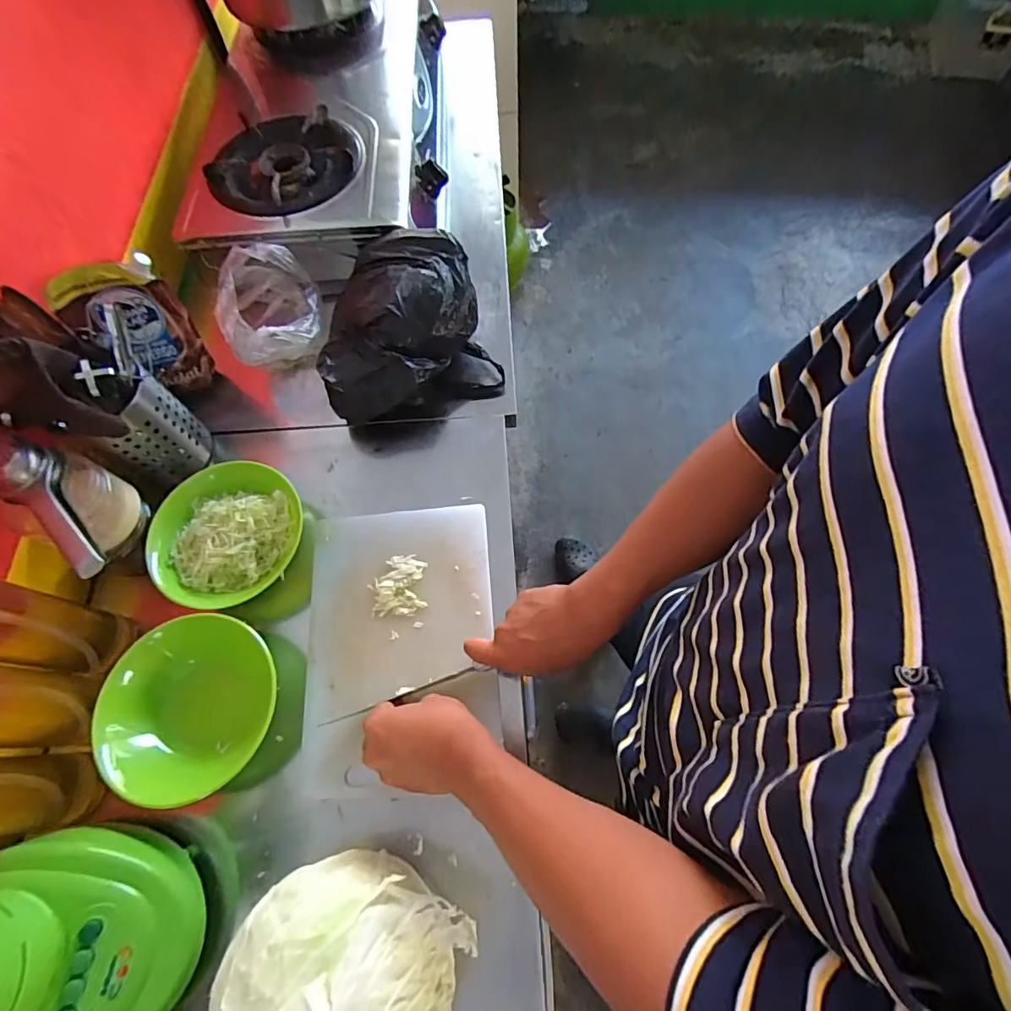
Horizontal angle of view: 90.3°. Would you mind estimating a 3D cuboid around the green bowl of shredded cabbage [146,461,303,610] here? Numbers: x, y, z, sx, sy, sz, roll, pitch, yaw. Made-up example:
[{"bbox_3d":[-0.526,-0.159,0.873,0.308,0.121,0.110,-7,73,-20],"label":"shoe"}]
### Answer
[{"bbox_3d":[-0.319,0.030,0.578,0.163,0.060,0.133,-42,71,-15],"label":"green bowl of shredded cabbage"}]

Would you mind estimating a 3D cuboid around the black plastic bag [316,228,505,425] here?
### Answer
[{"bbox_3d":[-0.141,-0.231,0.665,0.216,0.119,0.204,-22,67,-7],"label":"black plastic bag"}]

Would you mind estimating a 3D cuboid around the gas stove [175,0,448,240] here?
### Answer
[{"bbox_3d":[-0.291,-0.616,0.797,0.363,0.091,0.564,-4,66,1],"label":"gas stove"}]

